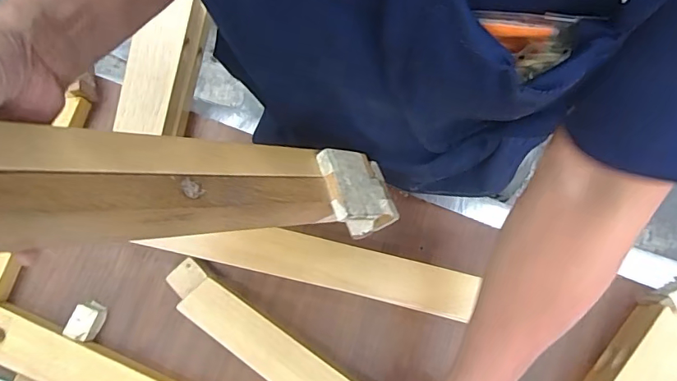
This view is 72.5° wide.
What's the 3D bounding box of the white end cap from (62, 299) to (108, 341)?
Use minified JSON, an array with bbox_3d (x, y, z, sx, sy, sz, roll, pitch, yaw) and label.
[{"bbox_3d":[-0.283,0.147,0.520,0.028,0.021,0.040,19,79,4],"label":"white end cap"}]

